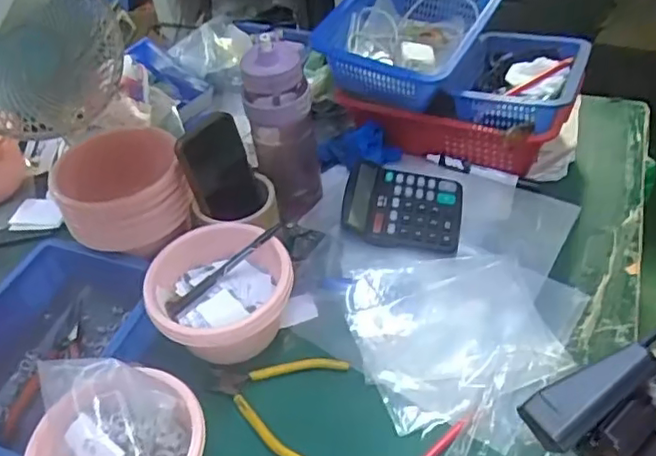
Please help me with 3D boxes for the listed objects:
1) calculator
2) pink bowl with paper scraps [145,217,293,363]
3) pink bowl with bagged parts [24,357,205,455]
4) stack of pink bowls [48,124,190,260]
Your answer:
[{"bbox_3d":[0.096,-0.030,0.785,0.142,0.045,0.117,5,45,11],"label":"calculator"},{"bbox_3d":[-0.117,0.077,0.673,0.146,0.095,0.149,-3,44,3],"label":"pink bowl with paper scraps"},{"bbox_3d":[-0.183,0.206,0.540,0.143,0.112,0.139,-3,44,3],"label":"pink bowl with bagged parts"},{"bbox_3d":[-0.244,-0.045,0.737,0.142,0.092,0.128,-19,46,-12],"label":"stack of pink bowls"}]

